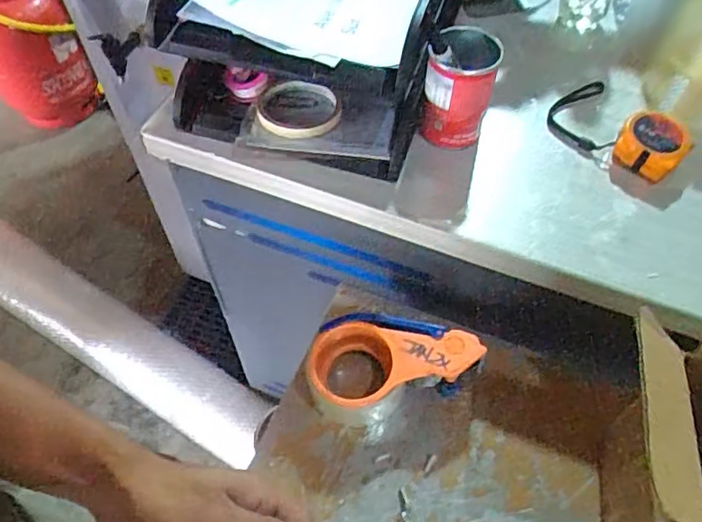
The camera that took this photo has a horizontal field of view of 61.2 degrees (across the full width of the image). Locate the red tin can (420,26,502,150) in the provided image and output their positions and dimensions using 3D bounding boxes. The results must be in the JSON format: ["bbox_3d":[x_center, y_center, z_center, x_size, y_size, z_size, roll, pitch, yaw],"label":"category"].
[{"bbox_3d":[0.107,-0.171,0.588,0.064,0.101,0.064,0,56,0],"label":"red tin can"}]

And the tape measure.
[{"bbox_3d":[0.269,-0.139,0.609,0.090,0.034,0.147,-23,58,-13],"label":"tape measure"}]

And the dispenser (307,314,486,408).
[{"bbox_3d":[0.038,0.094,0.561,0.152,0.060,0.079,-13,57,-7],"label":"dispenser"}]

